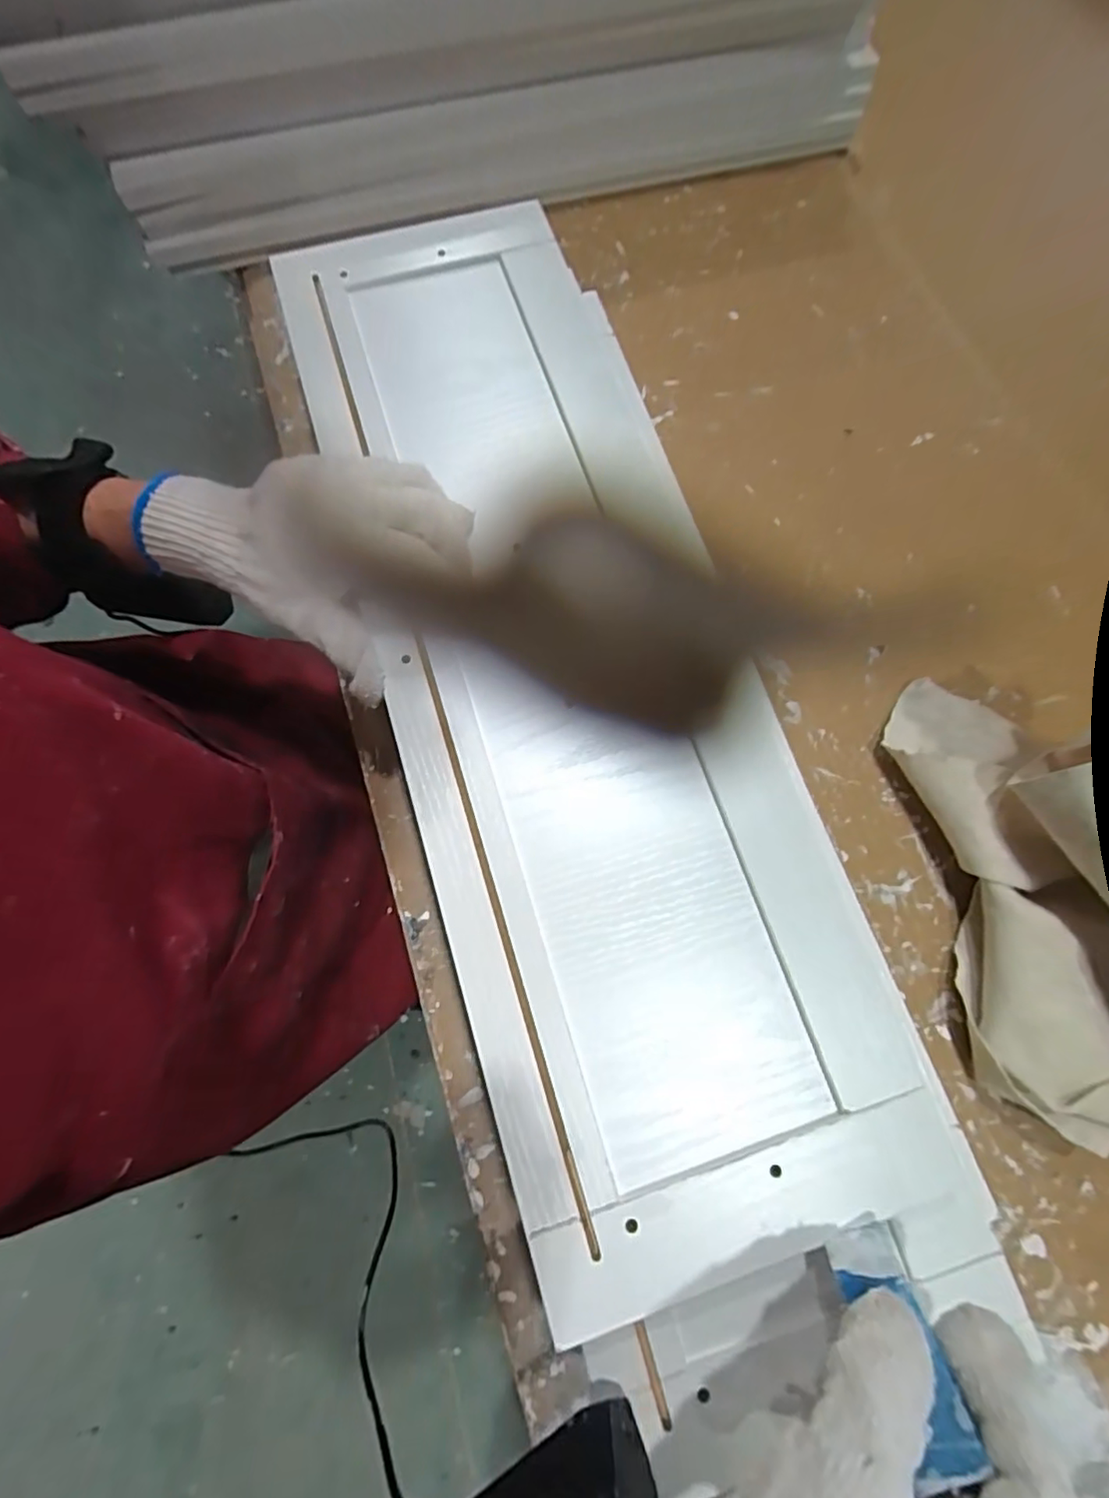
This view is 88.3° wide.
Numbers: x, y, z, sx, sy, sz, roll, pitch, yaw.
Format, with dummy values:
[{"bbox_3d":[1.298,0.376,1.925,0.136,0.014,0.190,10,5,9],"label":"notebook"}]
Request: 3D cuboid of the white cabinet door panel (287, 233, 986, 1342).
[{"bbox_3d":[0.001,-0.058,0.301,0.190,0.019,0.562,-15,75,-4],"label":"white cabinet door panel"}]

